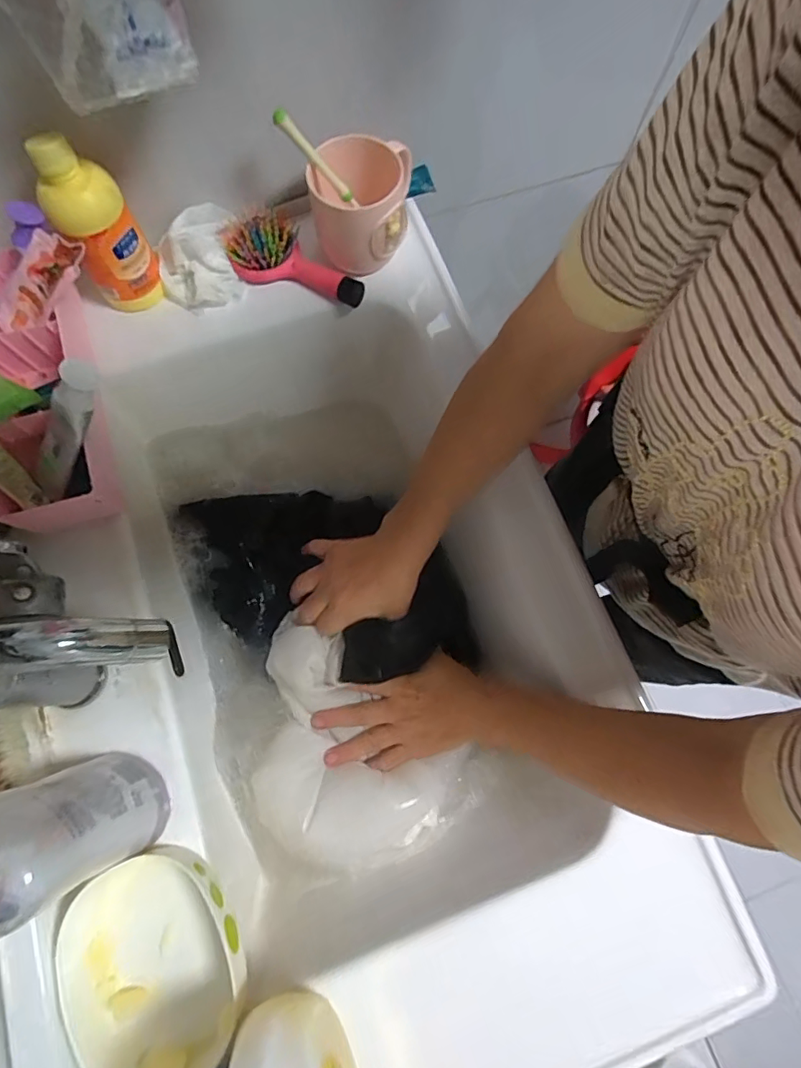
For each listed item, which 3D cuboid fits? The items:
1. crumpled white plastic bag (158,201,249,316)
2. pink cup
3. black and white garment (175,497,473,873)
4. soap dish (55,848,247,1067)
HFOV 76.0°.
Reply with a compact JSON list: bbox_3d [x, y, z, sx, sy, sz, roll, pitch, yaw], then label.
[{"bbox_3d":[-0.199,-0.272,0.496,0.074,0.047,0.095,-14,75,-5],"label":"crumpled white plastic bag"},{"bbox_3d":[-0.038,-0.311,0.489,0.087,0.088,0.095,0,74,-1],"label":"pink cup"},{"bbox_3d":[-0.053,0.103,0.502,0.232,0.061,0.371,-21,76,-7],"label":"black and white garment"},{"bbox_3d":[-0.172,0.301,0.357,0.123,0.035,0.135,-26,76,-8],"label":"soap dish"}]

